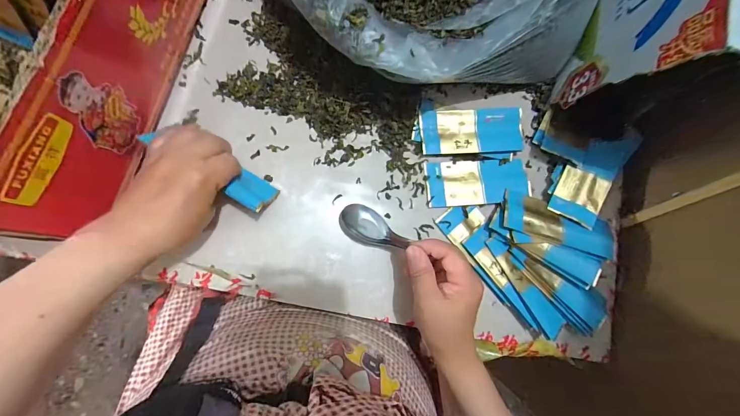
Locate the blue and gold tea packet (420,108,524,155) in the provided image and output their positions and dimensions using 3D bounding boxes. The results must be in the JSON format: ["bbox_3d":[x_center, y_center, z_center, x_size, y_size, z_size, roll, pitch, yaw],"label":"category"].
[{"bbox_3d":[0.124,-0.093,0.394,0.127,0.009,0.054,-3,85,-8],"label":"blue and gold tea packet"}]

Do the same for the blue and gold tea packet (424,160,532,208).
[{"bbox_3d":[0.129,-0.031,0.390,0.125,0.010,0.054,-3,85,-8],"label":"blue and gold tea packet"}]

